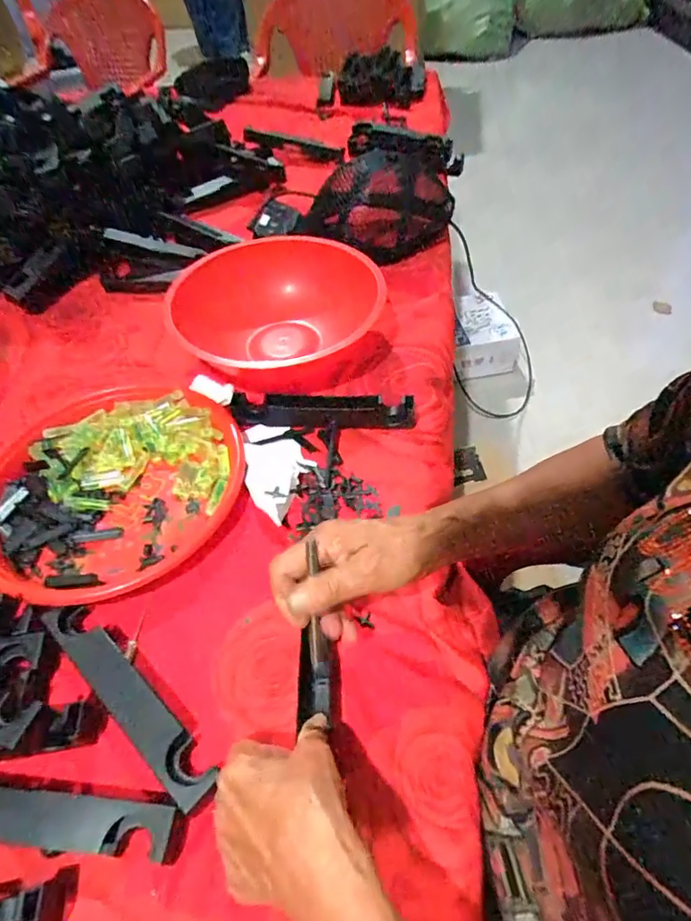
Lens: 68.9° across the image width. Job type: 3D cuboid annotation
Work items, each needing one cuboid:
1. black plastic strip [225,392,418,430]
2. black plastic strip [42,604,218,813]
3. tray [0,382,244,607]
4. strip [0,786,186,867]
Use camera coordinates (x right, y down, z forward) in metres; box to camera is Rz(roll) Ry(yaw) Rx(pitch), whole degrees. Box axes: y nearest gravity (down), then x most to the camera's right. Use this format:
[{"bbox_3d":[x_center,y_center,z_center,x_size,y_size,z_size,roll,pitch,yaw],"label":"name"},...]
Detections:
[{"bbox_3d":[-0.025,-0.054,0.535,0.193,0.030,0.034,3,51,5],"label":"black plastic strip"},{"bbox_3d":[-0.160,0.169,0.368,0.187,0.025,0.028,35,60,26],"label":"black plastic strip"},{"bbox_3d":[-0.233,0.009,0.498,0.240,0.029,0.254,-32,56,-21],"label":"tray"},{"bbox_3d":[-0.197,0.229,0.323,0.192,0.025,0.032,4,51,6],"label":"strip"}]

